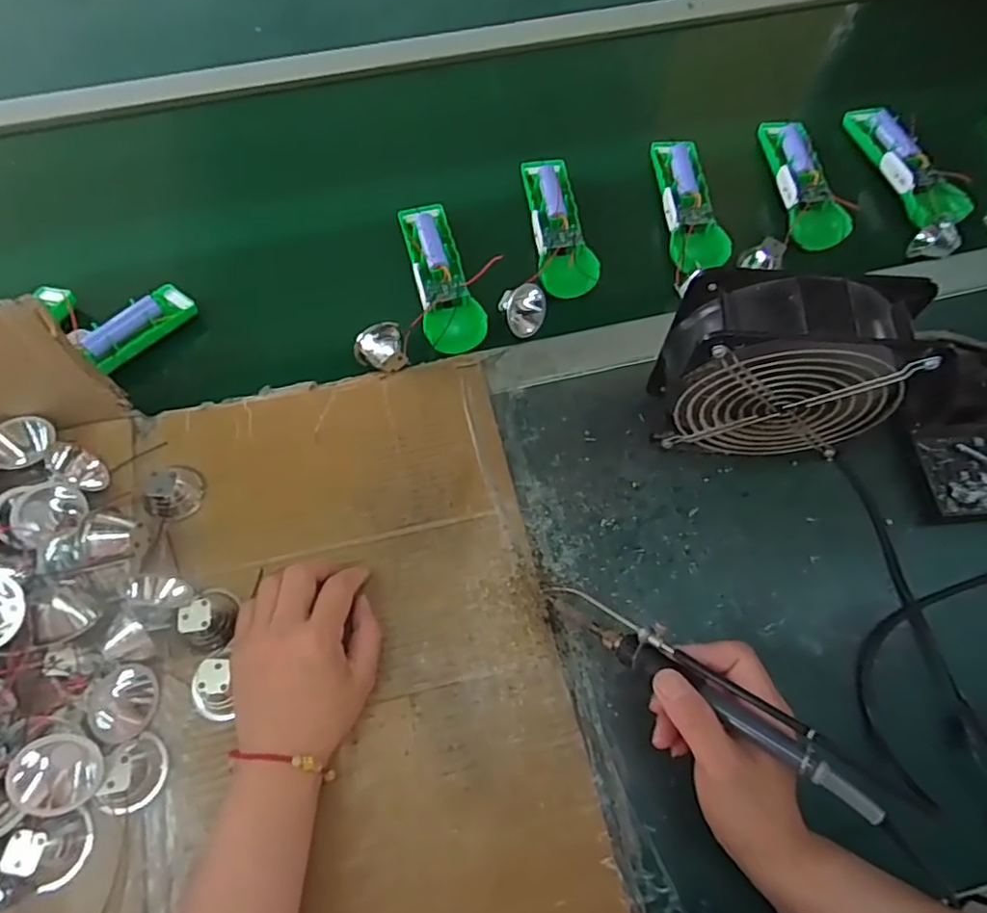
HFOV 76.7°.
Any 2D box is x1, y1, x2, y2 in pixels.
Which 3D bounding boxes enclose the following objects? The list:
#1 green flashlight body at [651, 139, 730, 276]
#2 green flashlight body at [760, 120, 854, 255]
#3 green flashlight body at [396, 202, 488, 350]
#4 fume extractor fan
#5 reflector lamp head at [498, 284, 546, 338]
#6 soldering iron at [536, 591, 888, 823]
[{"bbox_3d":[0.176,-0.232,0.565,0.043,0.028,0.144,-4,64,-2],"label":"green flashlight body"},{"bbox_3d":[0.275,-0.249,0.559,0.034,0.028,0.159,-5,64,-3],"label":"green flashlight body"},{"bbox_3d":[-0.048,-0.161,0.544,0.049,0.021,0.154,-15,65,-7],"label":"green flashlight body"},{"bbox_3d":[0.180,-0.052,0.410,0.138,0.148,0.056,9,64,4],"label":"fume extractor fan"},{"bbox_3d":[0.026,-0.124,0.530,0.039,0.029,0.033,-4,64,-2],"label":"reflector lamp head"},{"bbox_3d":[0.106,0.120,0.346,0.202,0.024,0.020,27,64,40],"label":"soldering iron"}]

